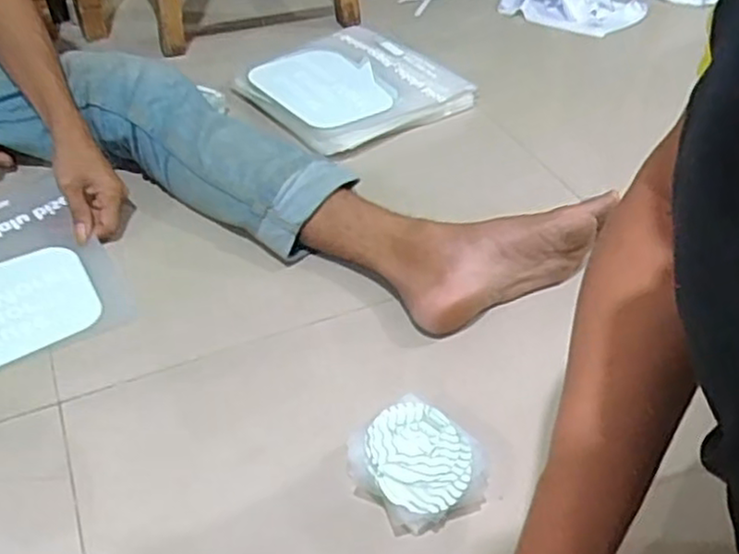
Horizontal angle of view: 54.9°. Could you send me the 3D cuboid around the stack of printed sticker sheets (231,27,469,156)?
[{"bbox_3d":[-0.031,-0.280,1.005,0.271,0.020,0.264,-26,52,-30],"label":"stack of printed sticker sheets"}]

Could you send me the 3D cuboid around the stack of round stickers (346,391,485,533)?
[{"bbox_3d":[0.035,0.148,0.555,0.087,0.032,0.100,-26,50,-26],"label":"stack of round stickers"}]

